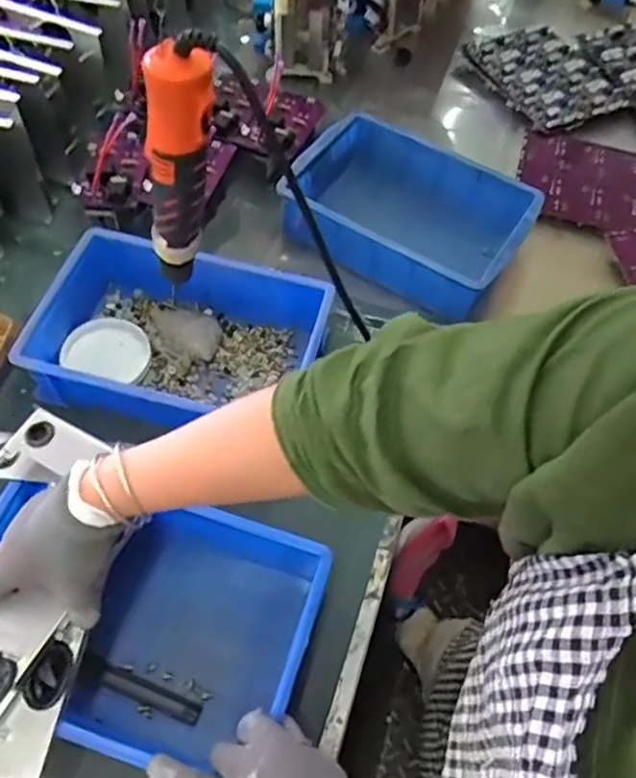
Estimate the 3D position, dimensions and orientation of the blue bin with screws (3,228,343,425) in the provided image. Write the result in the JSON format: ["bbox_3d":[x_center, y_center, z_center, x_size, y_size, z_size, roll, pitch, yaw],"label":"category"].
[{"bbox_3d":[-0.147,-0.053,0.723,0.303,0.090,0.196,13,59,4],"label":"blue bin with screws"}]

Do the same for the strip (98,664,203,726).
[{"bbox_3d":[-0.149,0.273,0.571,0.095,0.006,0.018,21,60,8],"label":"strip"}]

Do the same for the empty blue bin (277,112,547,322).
[{"bbox_3d":[0.114,-0.229,0.832,0.290,0.093,0.195,27,61,12],"label":"empty blue bin"}]

